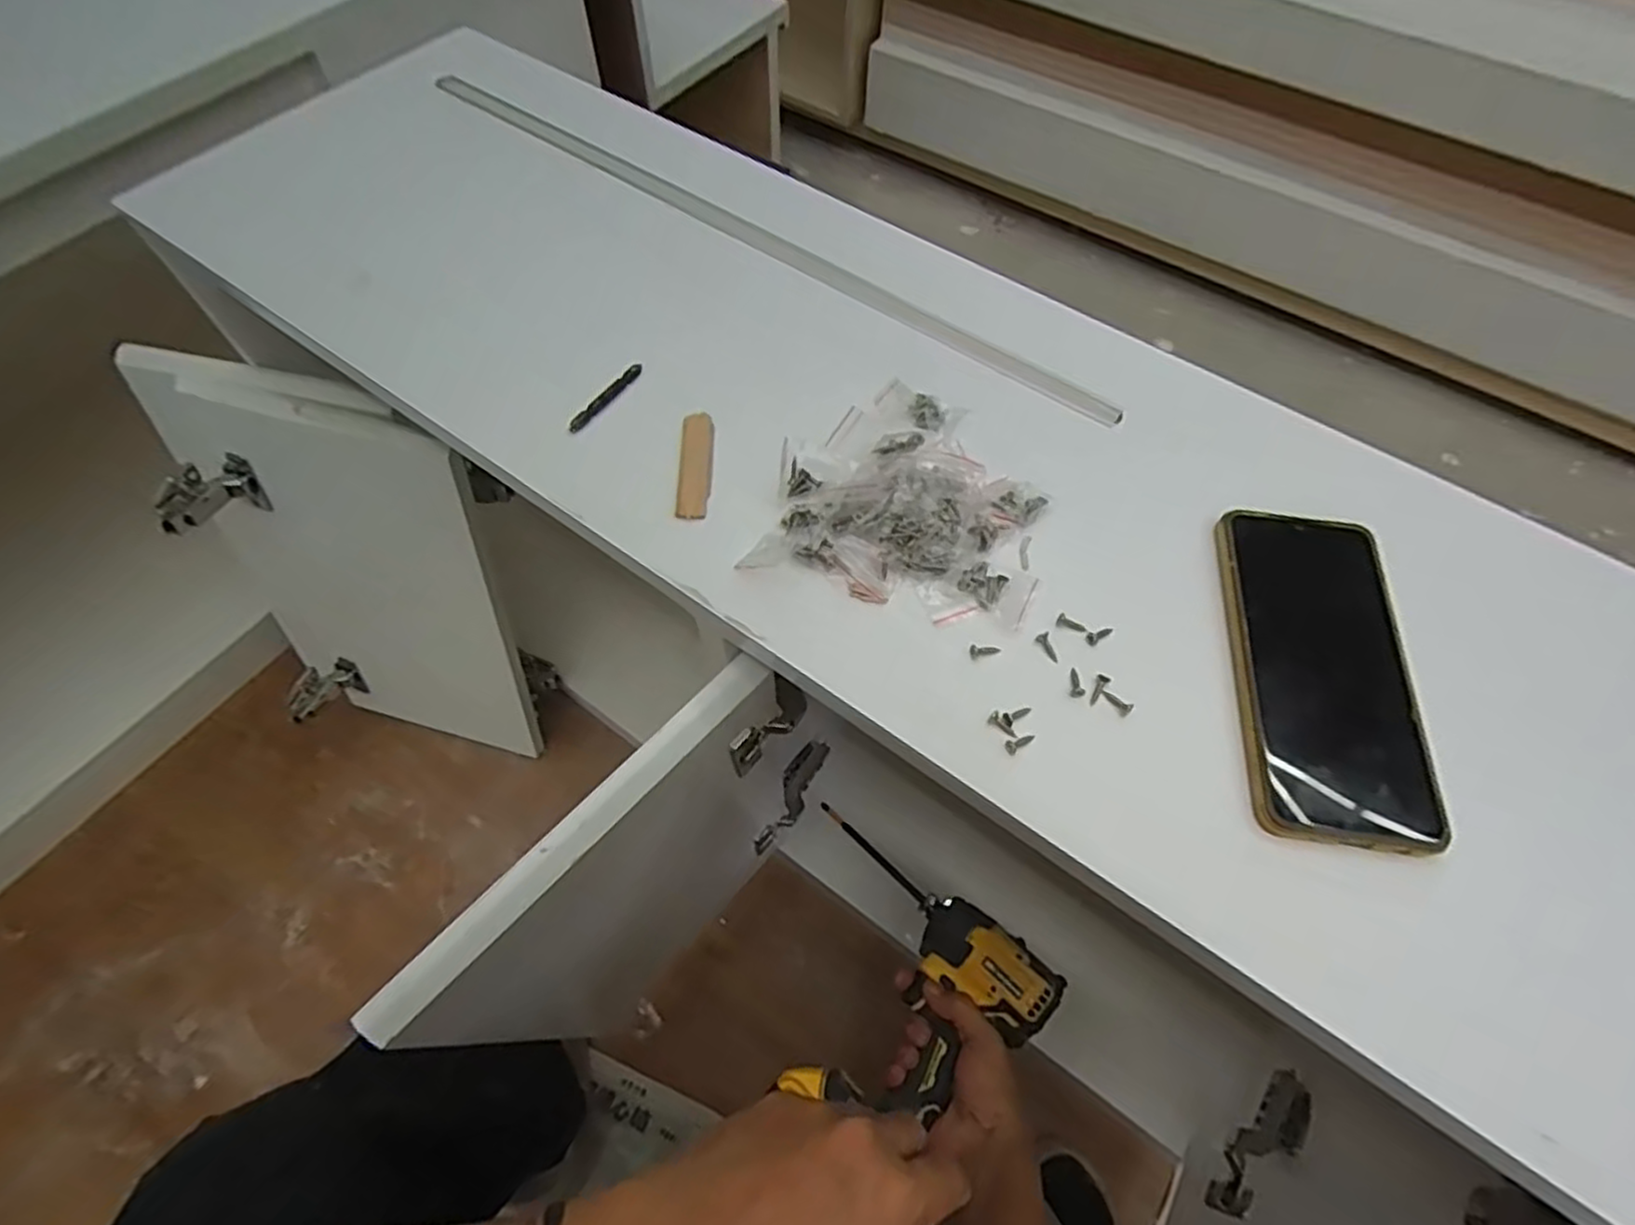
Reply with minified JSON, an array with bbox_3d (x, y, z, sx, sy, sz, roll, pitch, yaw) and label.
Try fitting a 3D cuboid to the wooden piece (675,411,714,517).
[{"bbox_3d":[-0.069,-0.084,0.420,0.018,0.005,0.072,0,60,-2],"label":"wooden piece"}]

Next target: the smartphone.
[{"bbox_3d":[0.246,0.025,0.361,0.082,0.008,0.172,8,61,3],"label":"smartphone"}]

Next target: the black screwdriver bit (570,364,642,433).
[{"bbox_3d":[-0.126,-0.129,0.442,0.006,0.007,0.059,30,64,15],"label":"black screwdriver bit"}]

